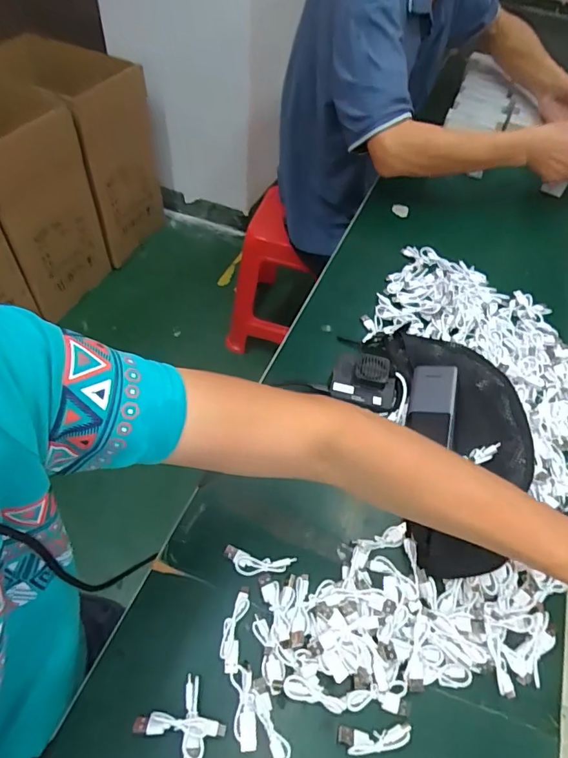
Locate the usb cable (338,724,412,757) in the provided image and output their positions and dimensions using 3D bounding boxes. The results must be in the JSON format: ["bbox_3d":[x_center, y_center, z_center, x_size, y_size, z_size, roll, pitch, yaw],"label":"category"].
[{"bbox_3d":[0.078,0.310,0.403,0.061,0.008,0.020,1,55,-4],"label":"usb cable"}]

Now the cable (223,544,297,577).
[{"bbox_3d":[-0.028,0.192,0.487,0.074,0.010,0.025,12,55,4],"label":"cable"}]

